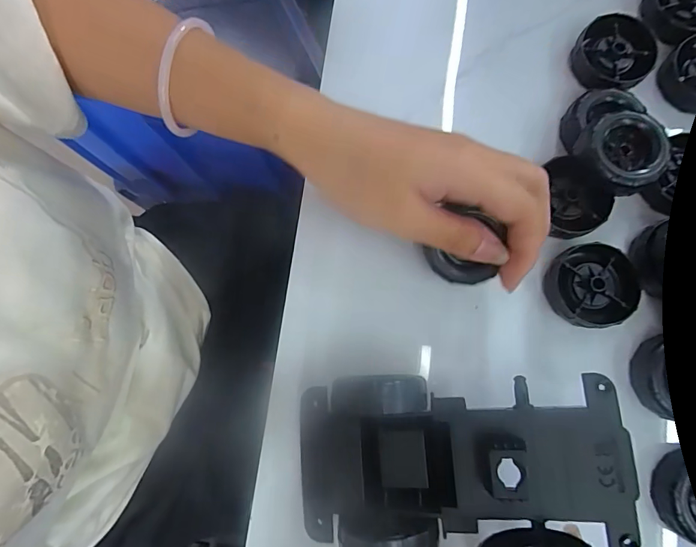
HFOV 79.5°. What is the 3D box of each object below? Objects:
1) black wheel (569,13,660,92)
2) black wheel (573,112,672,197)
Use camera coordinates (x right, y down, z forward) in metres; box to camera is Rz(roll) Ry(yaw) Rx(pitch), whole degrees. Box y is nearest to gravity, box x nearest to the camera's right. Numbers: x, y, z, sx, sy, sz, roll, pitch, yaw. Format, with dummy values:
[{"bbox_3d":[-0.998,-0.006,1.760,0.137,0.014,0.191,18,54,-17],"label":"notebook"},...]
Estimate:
[{"bbox_3d":[0.164,-0.136,0.260,0.050,0.011,0.045,-30,80,-5],"label":"black wheel"},{"bbox_3d":[0.152,-0.066,0.235,0.041,0.023,0.040,0,79,1],"label":"black wheel"}]

